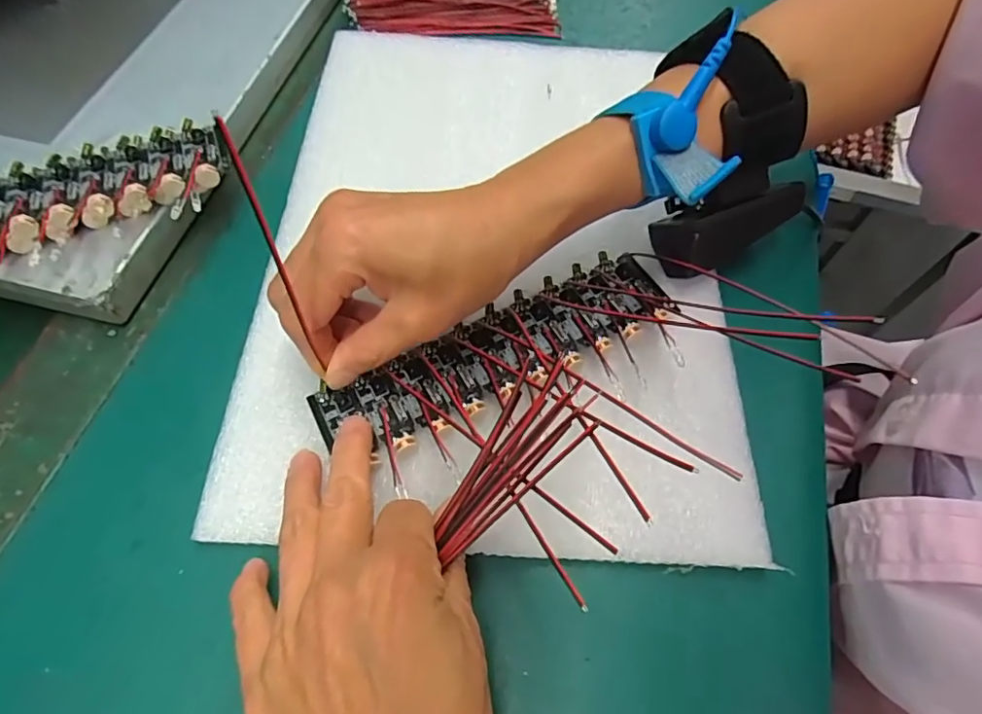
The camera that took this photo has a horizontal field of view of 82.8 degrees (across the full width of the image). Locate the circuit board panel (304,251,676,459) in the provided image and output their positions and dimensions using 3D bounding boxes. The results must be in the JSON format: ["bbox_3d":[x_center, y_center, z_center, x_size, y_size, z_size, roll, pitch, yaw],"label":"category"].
[{"bbox_3d":[0.005,-0.002,0.243,0.160,0.006,0.045,-25,66,-14],"label":"circuit board panel"}]

